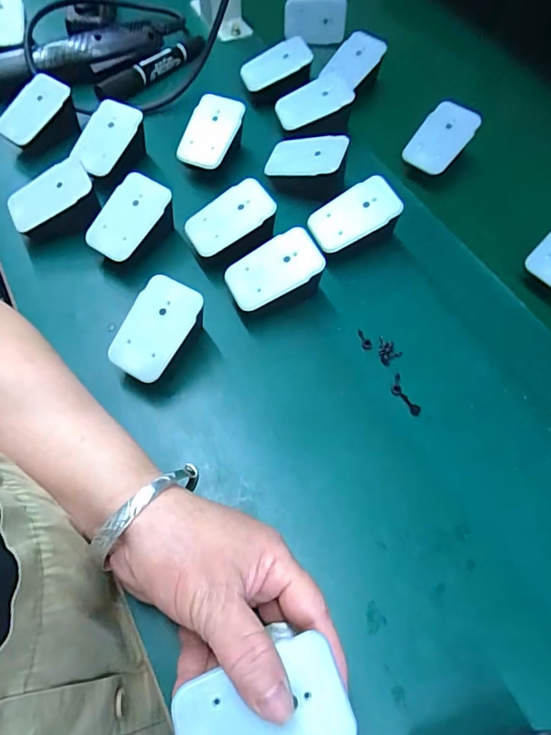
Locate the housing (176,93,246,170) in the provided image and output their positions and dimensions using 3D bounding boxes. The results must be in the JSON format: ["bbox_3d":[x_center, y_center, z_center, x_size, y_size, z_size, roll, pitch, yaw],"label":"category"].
[{"bbox_3d":[-0.056,-0.206,0.415,0.038,0.011,0.063,24,95,-10],"label":"housing"}]

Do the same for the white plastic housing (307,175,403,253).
[{"bbox_3d":[0.061,-0.121,0.373,0.070,0.007,0.041,-25,71,9],"label":"white plastic housing"}]

